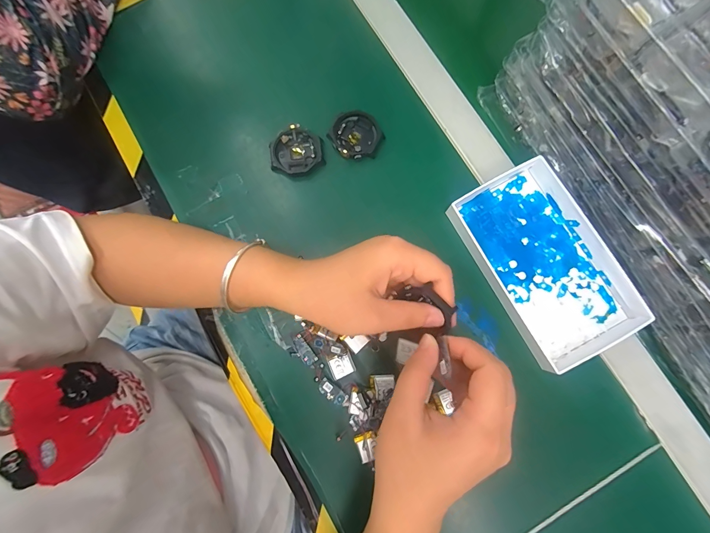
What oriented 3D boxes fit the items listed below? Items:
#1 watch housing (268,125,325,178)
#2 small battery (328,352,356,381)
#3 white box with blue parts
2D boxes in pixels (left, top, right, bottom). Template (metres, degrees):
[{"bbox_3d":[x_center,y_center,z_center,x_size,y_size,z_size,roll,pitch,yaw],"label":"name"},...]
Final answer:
[{"bbox_3d":[-0.059,-0.114,0.331,0.053,0.011,0.049,0,80,0],"label":"watch housing"},{"bbox_3d":[-0.012,0.090,0.296,0.022,0.006,0.019,-23,81,-4],"label":"small battery"},{"bbox_3d":[0.177,-0.005,0.306,0.107,0.033,0.175,-30,82,-6],"label":"white box with blue parts"}]

